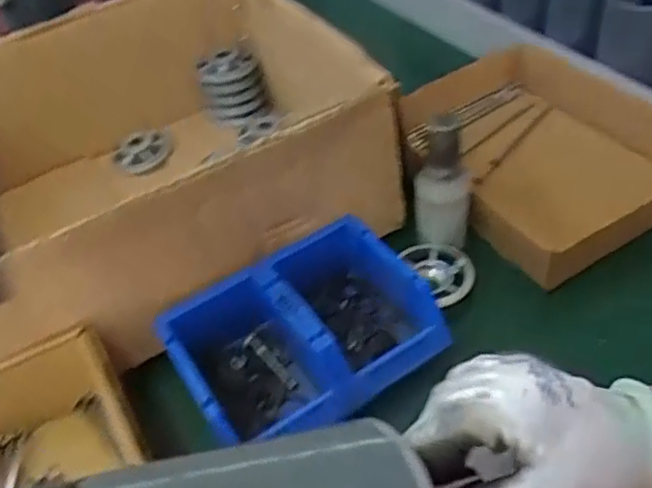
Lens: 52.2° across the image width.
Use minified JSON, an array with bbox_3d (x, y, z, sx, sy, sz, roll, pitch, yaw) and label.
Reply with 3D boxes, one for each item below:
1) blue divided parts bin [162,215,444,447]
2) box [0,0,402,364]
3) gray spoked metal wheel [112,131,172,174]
[{"bbox_3d":[-0.022,0.084,0.593,0.209,0.083,0.165,-29,48,-19],"label":"blue divided parts bin"},{"bbox_3d":[-0.178,-0.091,0.700,0.422,0.165,0.356,-26,47,-16],"label":"box"},{"bbox_3d":[-0.227,-0.114,0.826,0.071,0.020,0.057,-22,46,-13],"label":"gray spoked metal wheel"}]

